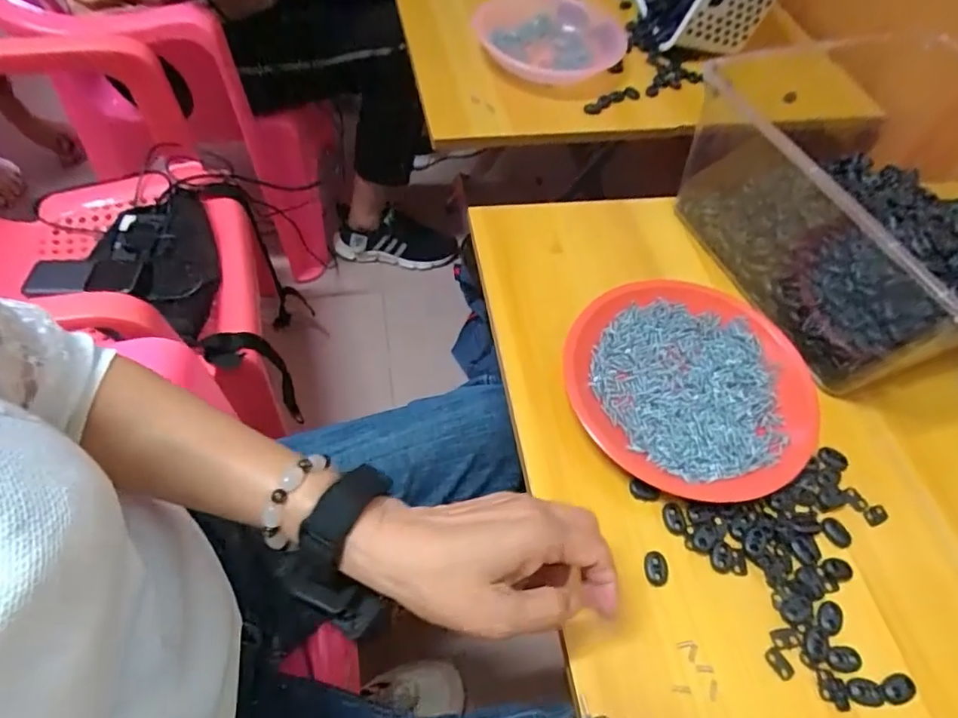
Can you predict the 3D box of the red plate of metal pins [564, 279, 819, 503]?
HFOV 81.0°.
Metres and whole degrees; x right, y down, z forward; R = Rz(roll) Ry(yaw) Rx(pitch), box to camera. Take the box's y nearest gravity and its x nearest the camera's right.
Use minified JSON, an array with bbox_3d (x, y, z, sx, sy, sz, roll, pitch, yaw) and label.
[{"bbox_3d":[0.168,0.021,0.450,0.185,0.026,0.186,2,57,-4],"label":"red plate of metal pins"}]

